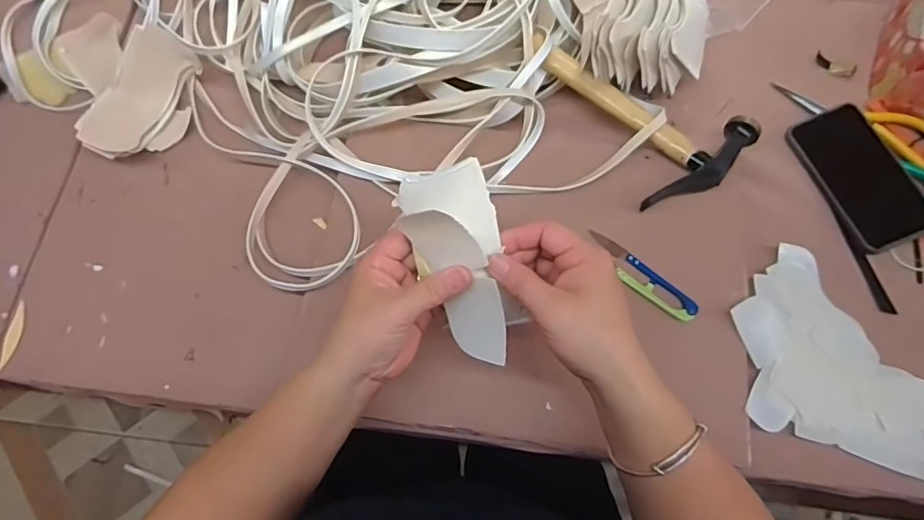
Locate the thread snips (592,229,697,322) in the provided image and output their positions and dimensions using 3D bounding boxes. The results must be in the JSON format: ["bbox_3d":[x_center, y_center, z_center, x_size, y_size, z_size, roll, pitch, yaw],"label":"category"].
[{"bbox_3d":[0.167,0.014,0.504,0.117,0.008,0.028,40,76,13],"label":"thread snips"}]

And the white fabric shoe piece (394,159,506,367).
[{"bbox_3d":[0.004,0.008,0.363,0.059,0.058,0.138,-16,97,-5],"label":"white fabric shoe piece"}]

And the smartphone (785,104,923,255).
[{"bbox_3d":[0.415,-0.088,0.556,0.084,0.016,0.154,-28,73,15],"label":"smartphone"}]

